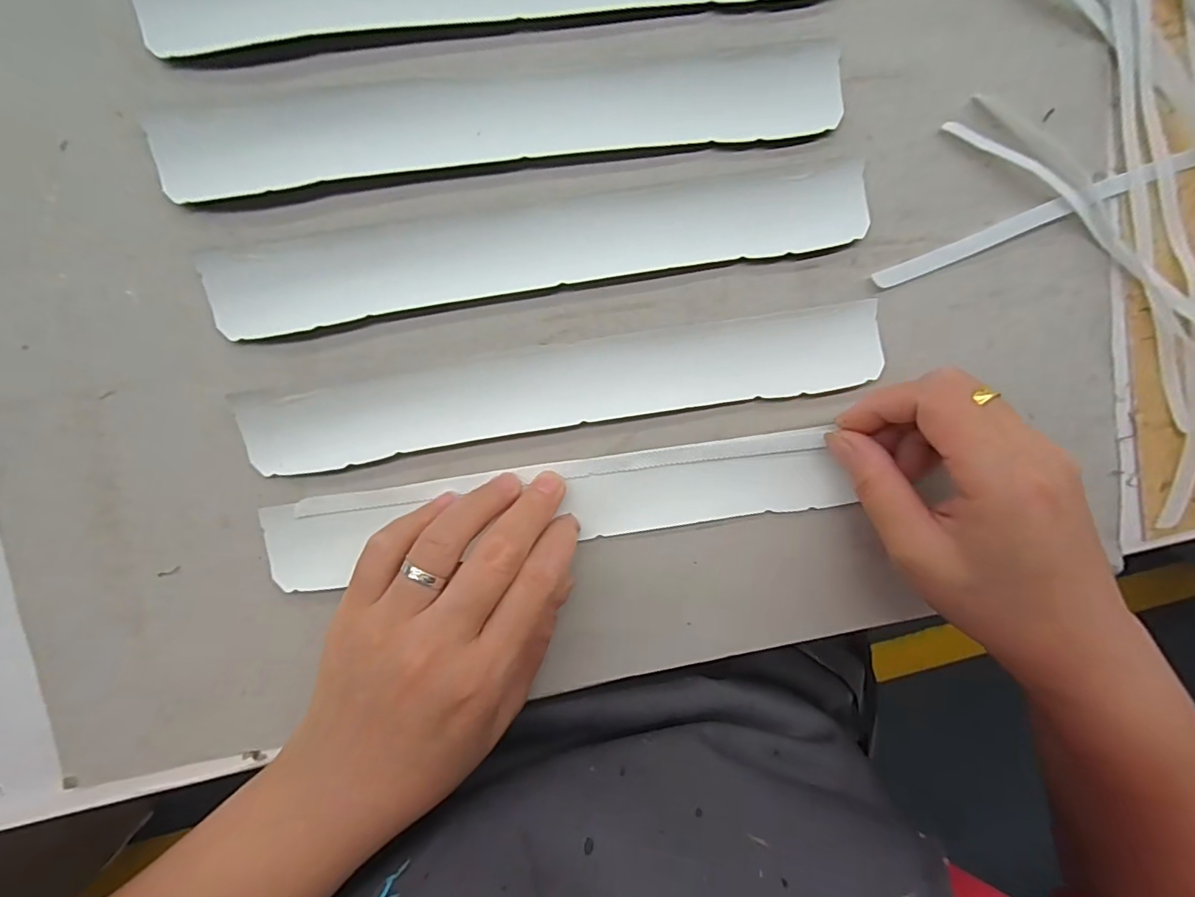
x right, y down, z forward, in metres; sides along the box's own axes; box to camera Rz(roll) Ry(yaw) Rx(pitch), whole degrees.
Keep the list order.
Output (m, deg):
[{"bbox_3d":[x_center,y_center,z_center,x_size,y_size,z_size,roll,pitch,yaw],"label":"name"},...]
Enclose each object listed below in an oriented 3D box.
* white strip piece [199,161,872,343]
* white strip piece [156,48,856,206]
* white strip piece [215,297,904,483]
[{"bbox_3d":[-0.016,-0.077,0.212,0.259,0.004,0.029,-11,99,-4],"label":"white strip piece"},{"bbox_3d":[-0.030,-0.123,0.204,0.257,0.004,0.028,-9,99,-5],"label":"white strip piece"},{"bbox_3d":[-0.007,-0.024,0.221,0.258,0.004,0.031,-9,99,-5],"label":"white strip piece"}]

